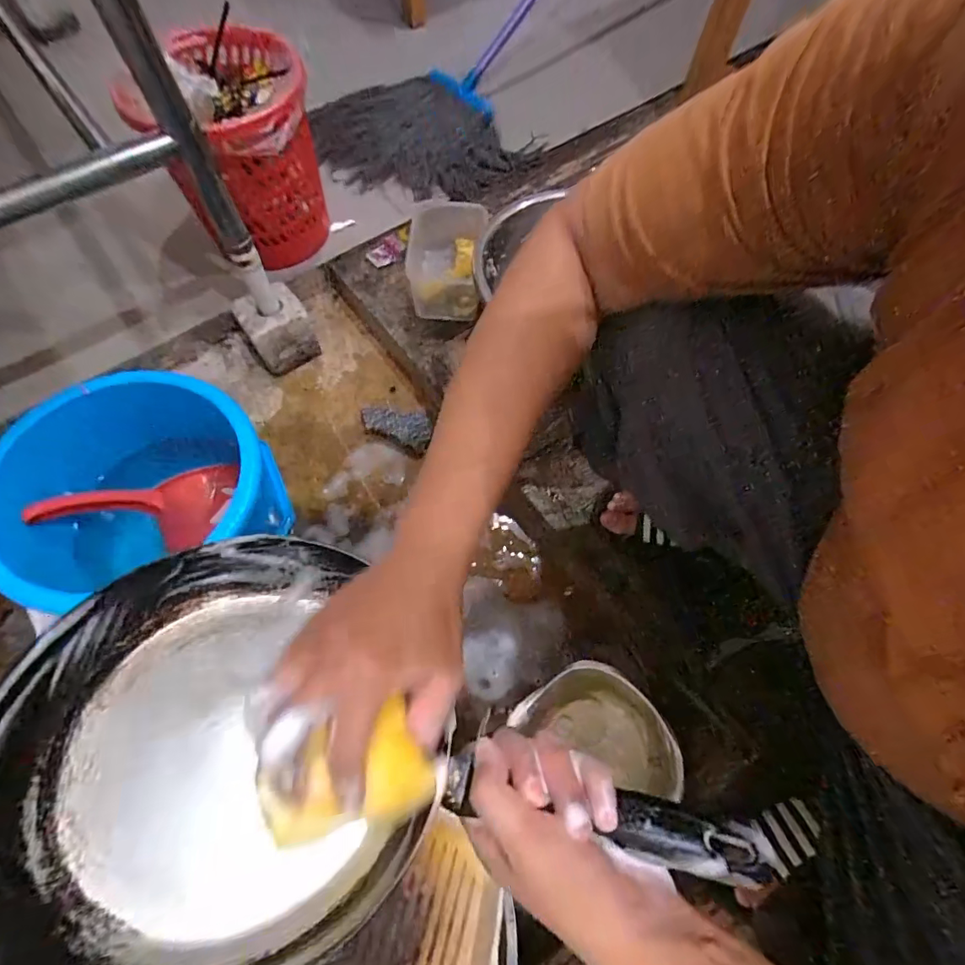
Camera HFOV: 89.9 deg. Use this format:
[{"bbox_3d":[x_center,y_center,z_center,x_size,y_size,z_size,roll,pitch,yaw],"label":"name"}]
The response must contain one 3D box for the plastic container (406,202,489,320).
[{"bbox_3d":[-0.065,-0.394,0.845,0.126,0.084,0.207,2,65,0],"label":"plastic container"}]

